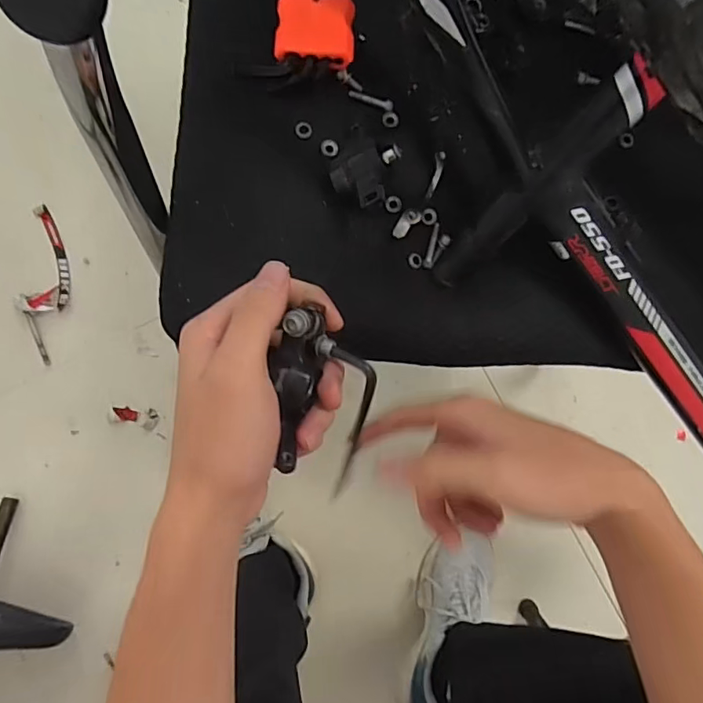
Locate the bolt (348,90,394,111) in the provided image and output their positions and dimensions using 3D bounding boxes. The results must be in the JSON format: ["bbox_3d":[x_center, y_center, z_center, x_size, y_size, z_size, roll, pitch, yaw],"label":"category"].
[{"bbox_3d":[0.015,-0.187,0.372,0.033,0.004,0.008,20,82,-3],"label":"bolt"}]

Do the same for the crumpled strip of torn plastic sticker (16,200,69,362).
[{"bbox_3d":[-0.465,-0.103,0.767,0.063,0.022,0.236,5,84,-5],"label":"crumpled strip of torn plastic sticker"}]

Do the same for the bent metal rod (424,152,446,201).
[{"bbox_3d":[0.062,-0.128,0.369,0.007,0.008,0.034,13,83,-4],"label":"bent metal rod"}]

